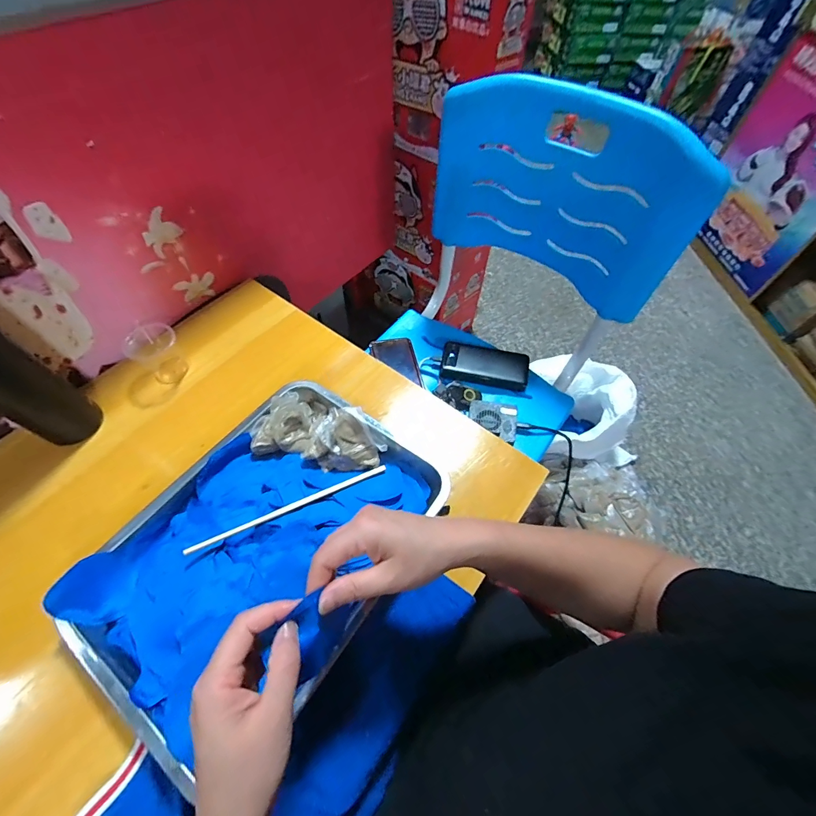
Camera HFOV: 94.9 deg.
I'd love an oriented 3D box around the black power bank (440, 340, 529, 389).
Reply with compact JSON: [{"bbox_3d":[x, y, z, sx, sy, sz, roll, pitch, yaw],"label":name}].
[{"bbox_3d":[0.137,-0.076,0.667,0.152,0.024,0.075,9,58,3],"label":"black power bank"}]

